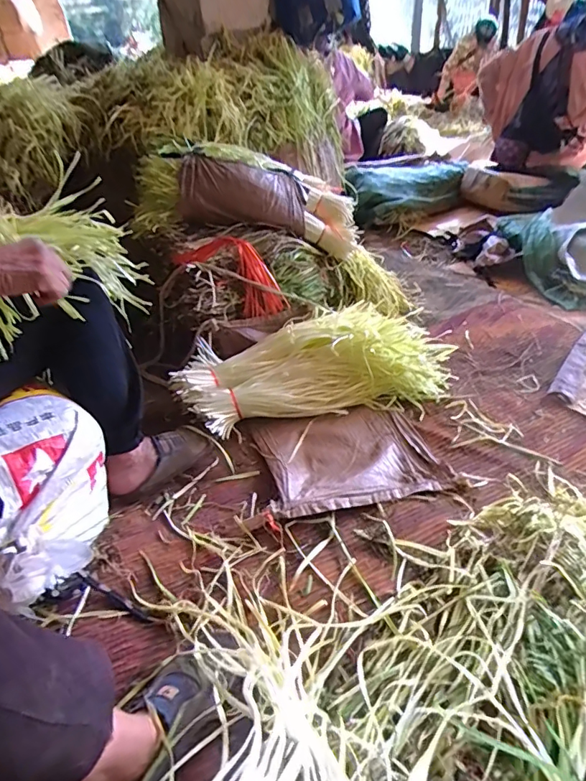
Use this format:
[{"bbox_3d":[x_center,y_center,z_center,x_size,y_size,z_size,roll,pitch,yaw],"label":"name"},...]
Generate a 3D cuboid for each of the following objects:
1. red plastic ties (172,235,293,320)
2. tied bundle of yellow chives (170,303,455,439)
[{"bbox_3d":[-0.137,-0.290,1.200,0.289,0.119,0.102,36,37,-15],"label":"red plastic ties"},{"bbox_3d":[0.040,-0.062,1.131,0.615,0.140,0.293,-12,37,-8],"label":"tied bundle of yellow chives"}]

